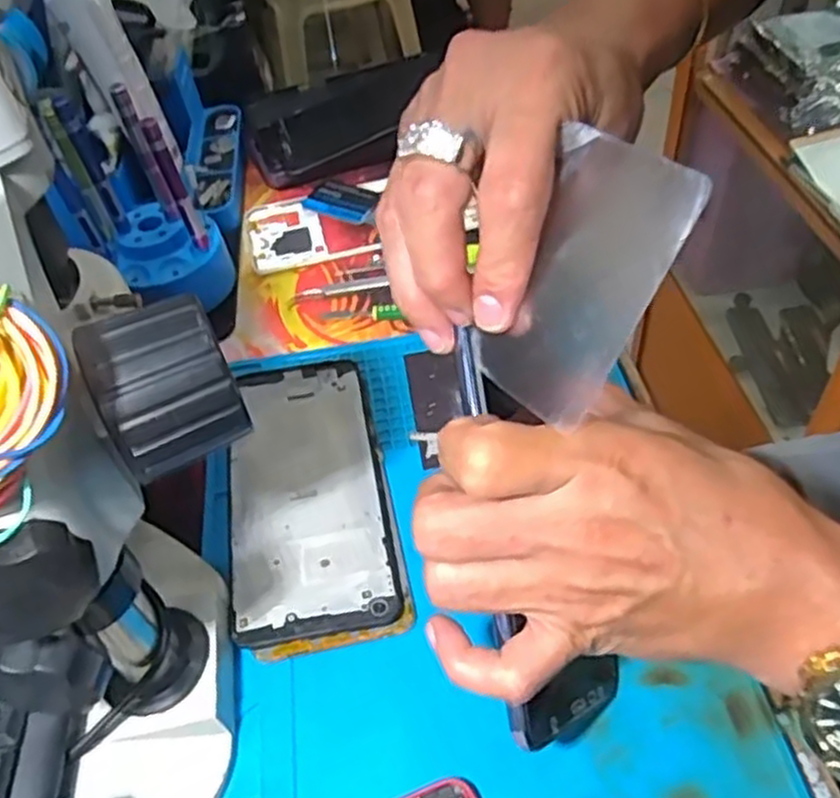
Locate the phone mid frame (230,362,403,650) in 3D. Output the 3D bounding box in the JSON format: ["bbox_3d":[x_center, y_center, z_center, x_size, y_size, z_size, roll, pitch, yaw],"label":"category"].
[{"bbox_3d":[-0.057,0.044,0.385,0.073,0.008,0.156,-10,48,-3],"label":"phone mid frame"}]

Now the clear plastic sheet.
[{"bbox_3d":[0.049,-0.037,0.243,0.048,0.084,0.005,40,24,33],"label":"clear plastic sheet"}]

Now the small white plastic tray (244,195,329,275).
[{"bbox_3d":[-0.095,-0.115,0.544,0.051,0.009,0.077,-13,48,-8],"label":"small white plastic tray"}]

